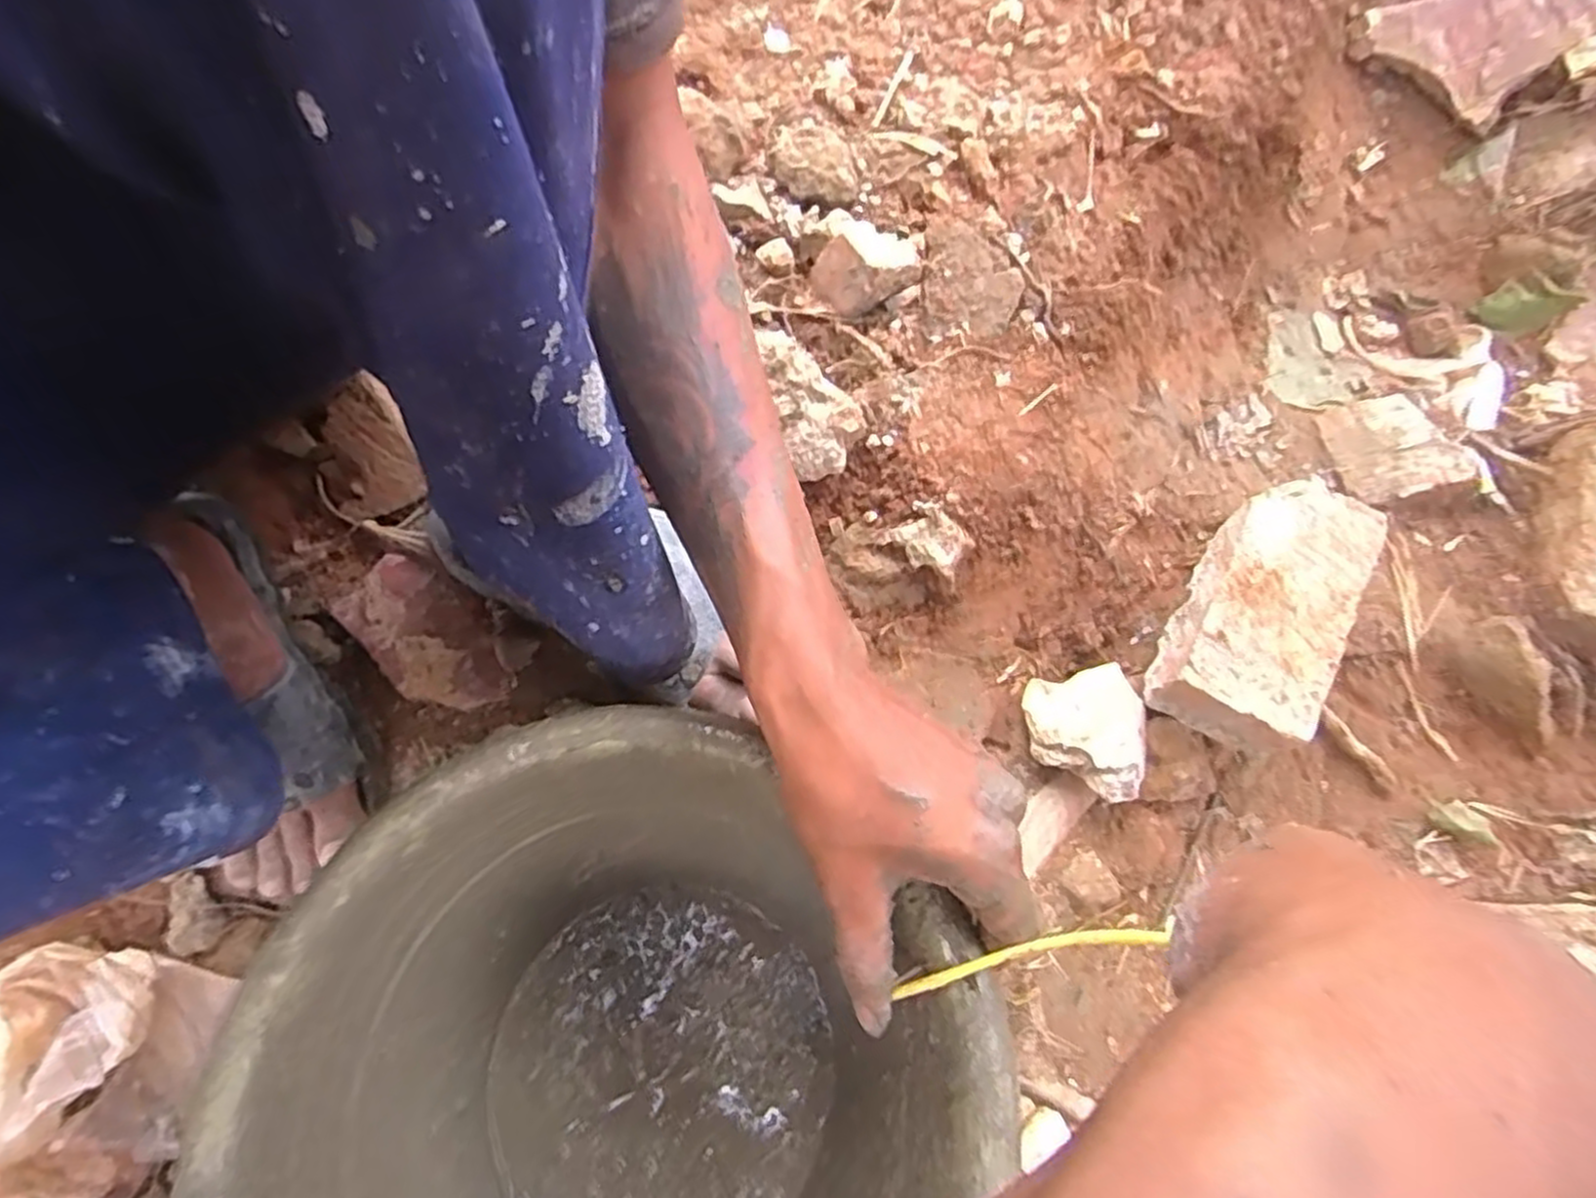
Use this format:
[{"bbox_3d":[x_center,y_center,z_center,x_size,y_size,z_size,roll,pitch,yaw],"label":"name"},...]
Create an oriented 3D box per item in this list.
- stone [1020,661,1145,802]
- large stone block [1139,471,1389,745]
[{"bbox_3d":[0.181,0.087,0.491,0.066,0.036,0.080,-4,64,1],"label":"stone"},{"bbox_3d":[0.286,0.009,0.486,0.082,0.074,0.154,25,68,14],"label":"large stone block"}]

